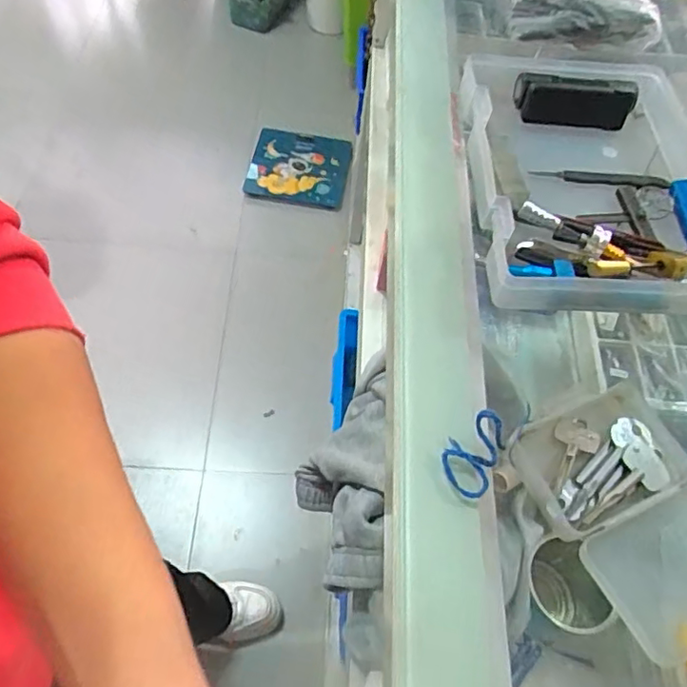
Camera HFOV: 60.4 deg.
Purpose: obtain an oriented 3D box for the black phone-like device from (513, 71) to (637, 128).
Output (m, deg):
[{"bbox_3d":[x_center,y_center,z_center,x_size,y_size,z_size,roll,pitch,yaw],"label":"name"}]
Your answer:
[{"bbox_3d":[0.211,-0.222,0.541,0.107,0.040,0.016,6,36,1],"label":"black phone-like device"}]

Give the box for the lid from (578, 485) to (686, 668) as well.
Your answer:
[{"bbox_3d":[0.188,0.119,0.320,0.101,0.011,0.067,-20,63,-16],"label":"lid"}]

